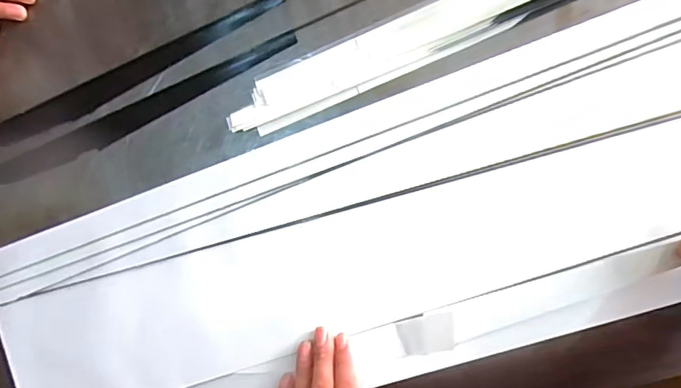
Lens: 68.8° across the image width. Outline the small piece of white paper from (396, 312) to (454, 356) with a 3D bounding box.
[{"bbox_3d":[0.075,0.122,0.431,0.047,0.007,0.031,-12,88,8],"label":"small piece of white paper"}]

